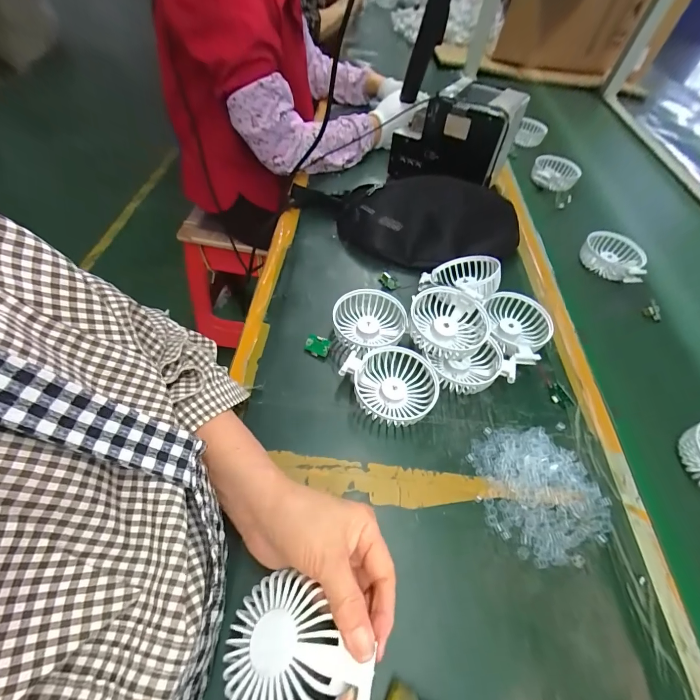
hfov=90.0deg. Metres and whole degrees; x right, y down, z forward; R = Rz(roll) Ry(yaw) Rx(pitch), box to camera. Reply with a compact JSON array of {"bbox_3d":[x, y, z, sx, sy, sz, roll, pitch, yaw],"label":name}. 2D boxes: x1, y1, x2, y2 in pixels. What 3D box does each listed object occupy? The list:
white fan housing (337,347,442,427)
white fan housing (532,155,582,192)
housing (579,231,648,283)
[{"bbox_3d":[0.047,0.038,0.388,0.087,0.034,0.088,2,53,-3],"label":"white fan housing"},{"bbox_3d":[0.412,-0.353,0.709,0.091,0.038,0.094,27,56,15],"label":"white fan housing"},{"bbox_3d":[0.420,-0.152,0.563,0.091,0.036,0.072,28,56,15],"label":"housing"}]

